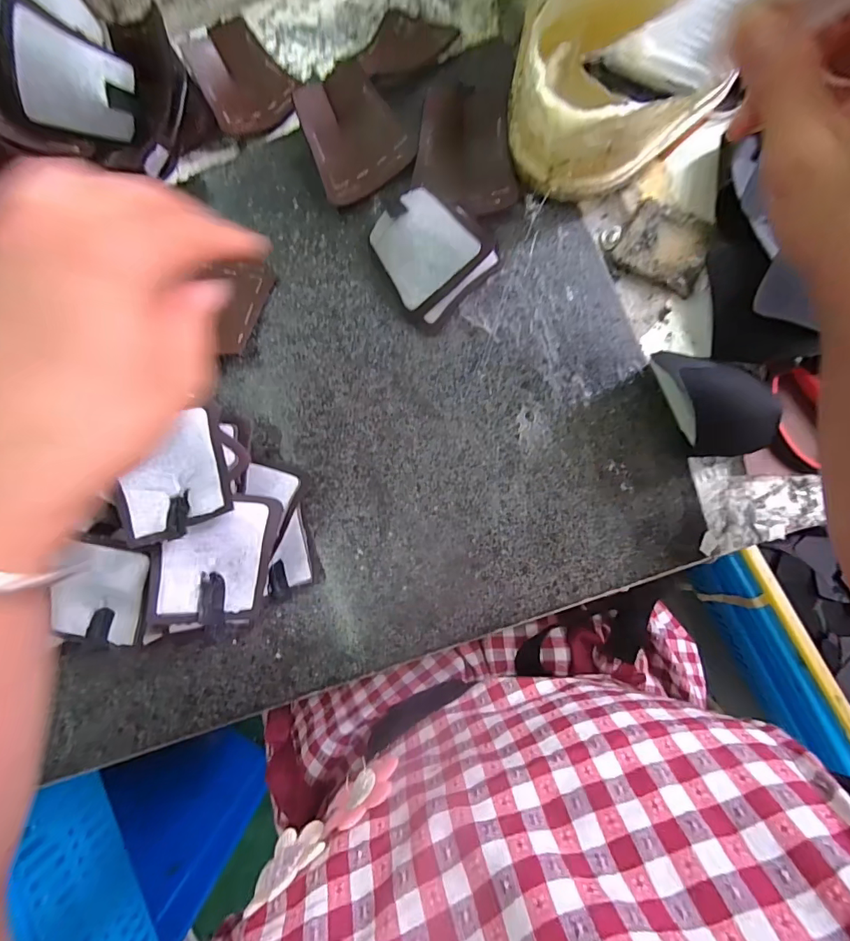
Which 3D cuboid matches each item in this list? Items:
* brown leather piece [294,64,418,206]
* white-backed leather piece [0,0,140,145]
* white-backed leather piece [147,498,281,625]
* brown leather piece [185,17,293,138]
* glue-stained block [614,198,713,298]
[{"bbox_3d":[-0.052,-0.240,0.319,0.069,0.021,0.074,-29,90,5],"label":"brown leather piece"},{"bbox_3d":[-0.246,-0.269,0.314,0.072,0.021,0.064,10,122,-32],"label":"white-backed leather piece"},{"bbox_3d":[-0.130,0.054,0.284,0.070,0.008,0.076,3,73,-19],"label":"white-backed leather piece"},{"bbox_3d":[-0.140,-0.303,0.348,0.060,0.025,0.075,-26,87,2],"label":"brown leather piece"},{"bbox_3d":[0.176,-0.165,0.329,0.059,0.011,0.051,27,90,3],"label":"glue-stained block"}]

